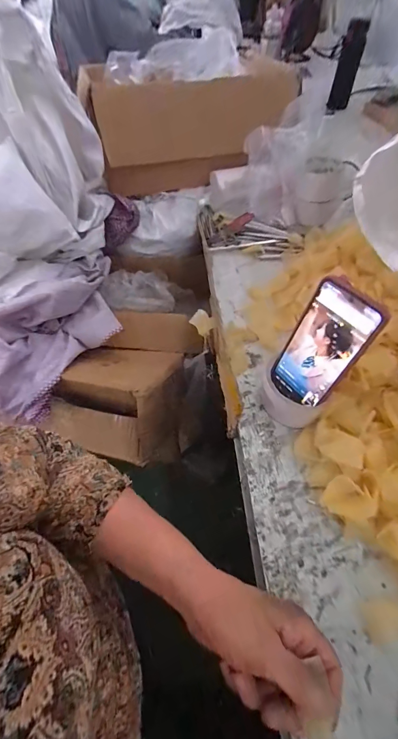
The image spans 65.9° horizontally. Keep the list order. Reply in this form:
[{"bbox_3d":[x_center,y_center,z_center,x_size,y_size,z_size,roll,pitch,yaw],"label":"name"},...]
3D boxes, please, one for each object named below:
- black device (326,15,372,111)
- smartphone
[{"bbox_3d":[0.499,-1.018,1.025,0.069,0.193,0.042,22,57,14],"label":"black device"},{"bbox_3d":[0.136,-0.020,0.348,0.006,0.156,0.074,-20,55,-33],"label":"smartphone"}]

